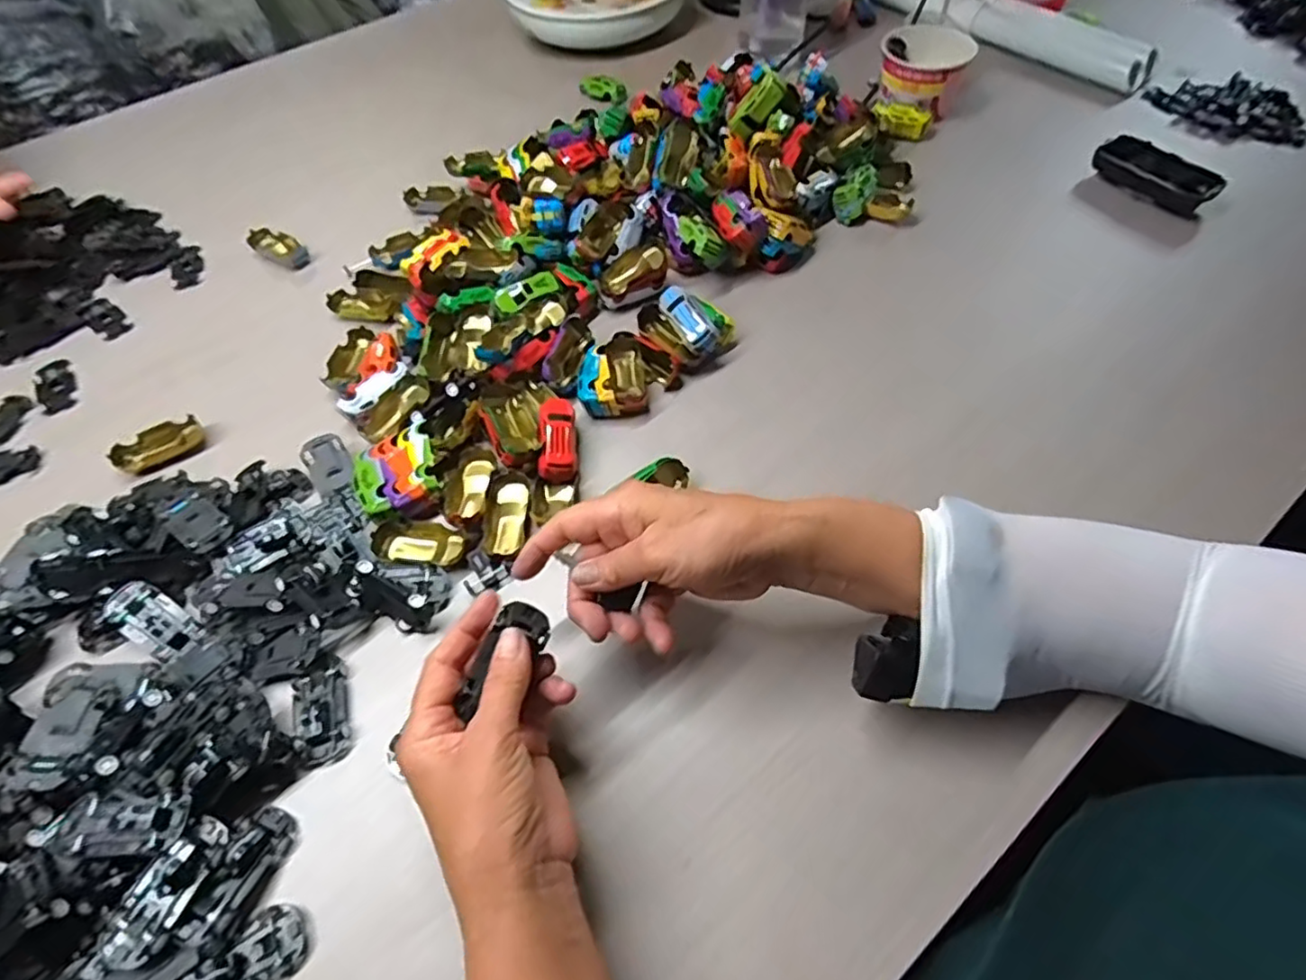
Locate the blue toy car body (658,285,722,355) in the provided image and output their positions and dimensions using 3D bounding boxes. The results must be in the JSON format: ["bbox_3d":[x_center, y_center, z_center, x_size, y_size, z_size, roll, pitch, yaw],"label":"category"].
[{"bbox_3d":[0.029,-0.142,0.519,0.028,0.021,0.062,-31,74,-16],"label":"blue toy car body"}]

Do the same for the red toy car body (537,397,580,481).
[{"bbox_3d":[-0.070,-0.038,0.479,0.027,0.030,0.064,-2,58,2],"label":"red toy car body"}]

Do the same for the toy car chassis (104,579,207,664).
[{"bbox_3d":[-0.329,0.086,0.416,0.068,0.013,0.032,27,63,19],"label":"toy car chassis"}]

